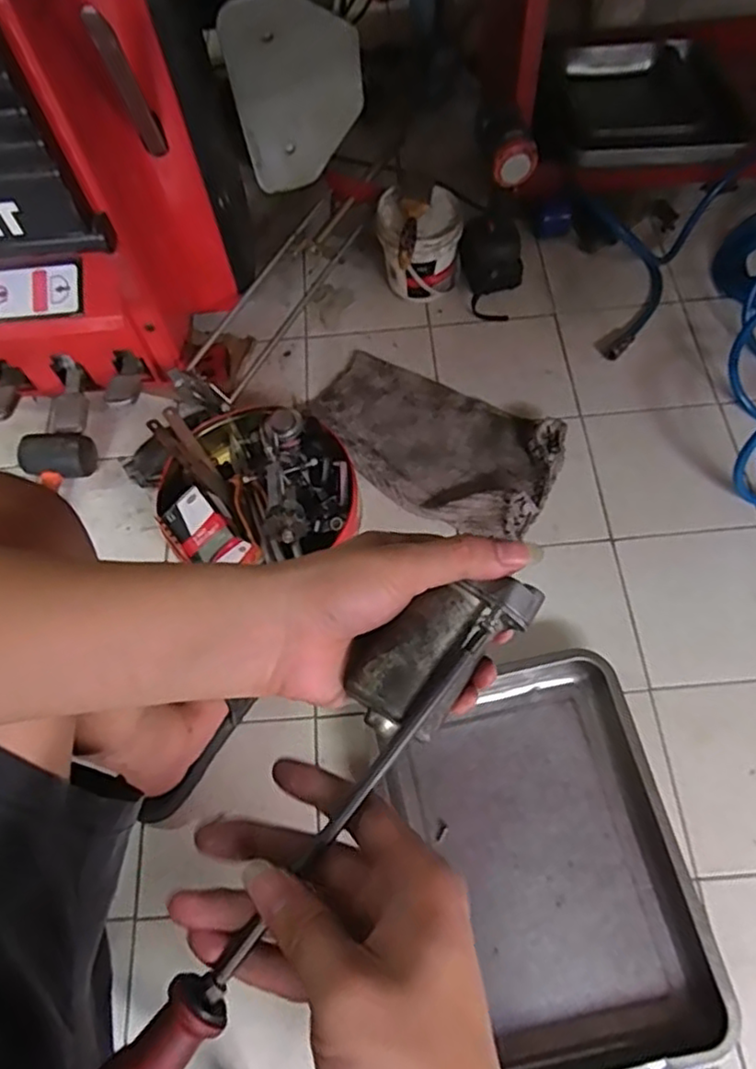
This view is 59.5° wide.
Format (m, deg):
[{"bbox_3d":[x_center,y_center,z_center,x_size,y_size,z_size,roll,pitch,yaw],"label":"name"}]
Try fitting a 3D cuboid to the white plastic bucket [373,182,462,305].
[{"bbox_3d":[0.064,-0.432,1.018,0.126,0.139,0.142,-3,64,2],"label":"white plastic bucket"}]

